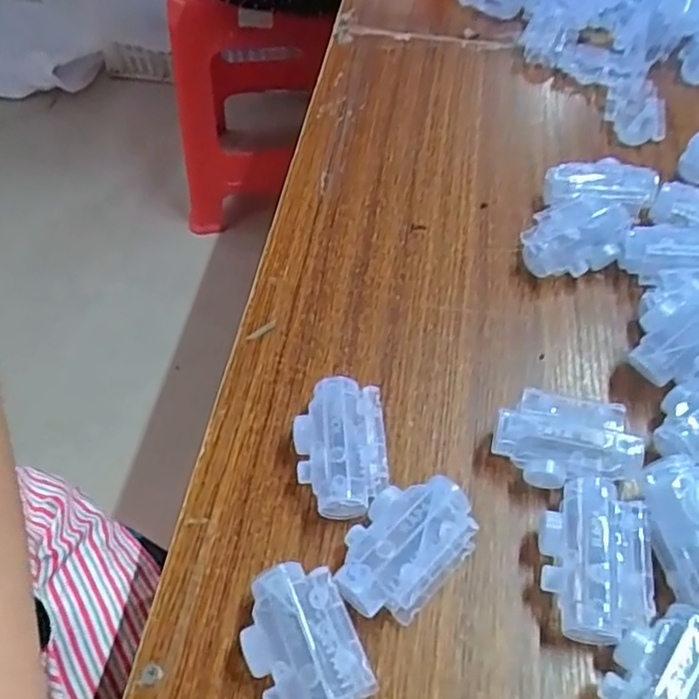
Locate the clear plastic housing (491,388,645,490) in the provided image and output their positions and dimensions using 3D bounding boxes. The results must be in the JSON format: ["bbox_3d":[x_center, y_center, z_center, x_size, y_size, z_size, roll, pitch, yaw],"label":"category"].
[{"bbox_3d":[0.107,0.049,0.326,0.067,0.030,0.040,9,55,8],"label":"clear plastic housing"}]

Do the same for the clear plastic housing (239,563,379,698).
[{"bbox_3d":[-0.019,0.129,0.275,0.044,0.029,0.068,-21,56,-13],"label":"clear plastic housing"}]

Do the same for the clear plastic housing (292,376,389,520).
[{"bbox_3d":[-0.005,0.049,0.328,0.045,0.029,0.067,-4,54,-1],"label":"clear plastic housing"}]

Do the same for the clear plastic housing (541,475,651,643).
[{"bbox_3d":[0.109,0.094,0.296,0.042,0.032,0.069,7,54,6],"label":"clear plastic housing"}]

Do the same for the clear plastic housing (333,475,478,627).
[{"bbox_3d":[0.025,0.091,0.300,0.045,0.029,0.068,35,62,24],"label":"clear plastic housing"}]

